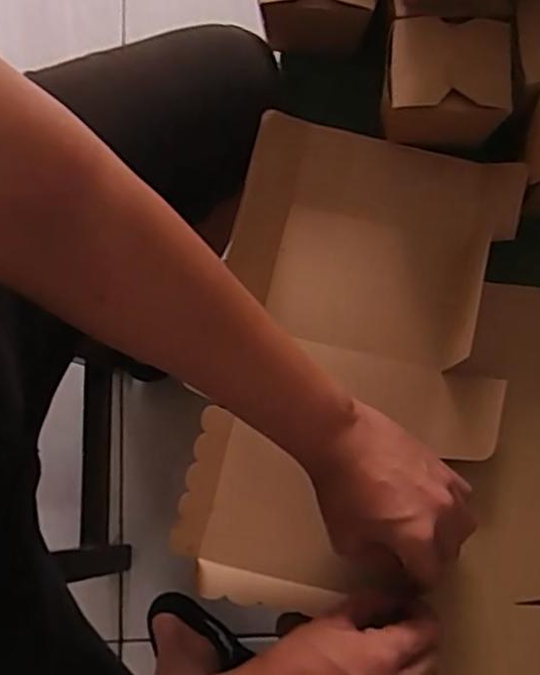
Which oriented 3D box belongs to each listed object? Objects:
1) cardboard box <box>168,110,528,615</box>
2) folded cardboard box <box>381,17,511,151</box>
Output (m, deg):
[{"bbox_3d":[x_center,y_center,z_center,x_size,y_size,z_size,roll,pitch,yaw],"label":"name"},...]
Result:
[{"bbox_3d":[0.071,0.019,0.567,0.233,0.058,0.403,9,79,3],"label":"cardboard box"},{"bbox_3d":[0.142,-0.214,0.566,0.104,0.065,0.093,2,78,1],"label":"folded cardboard box"}]

